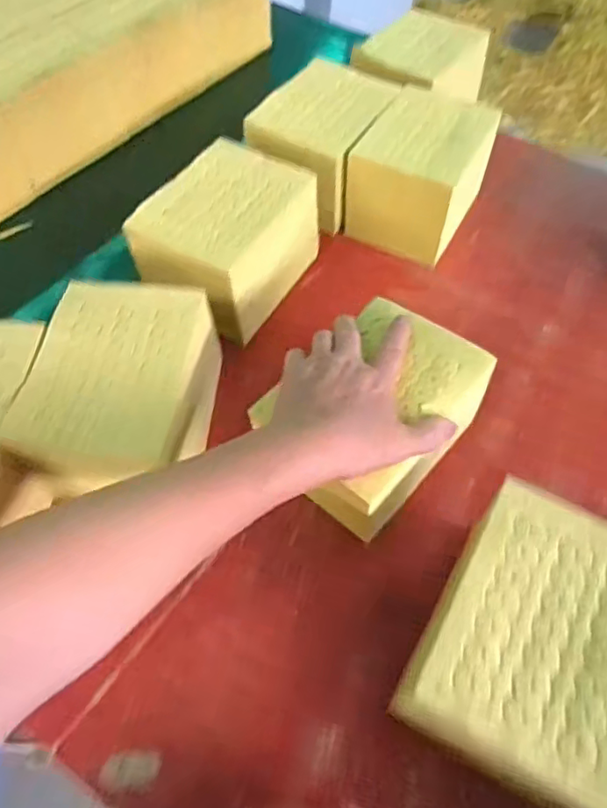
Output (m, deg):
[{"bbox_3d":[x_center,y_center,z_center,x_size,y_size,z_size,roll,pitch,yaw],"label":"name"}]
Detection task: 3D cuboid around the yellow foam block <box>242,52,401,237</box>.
[{"bbox_3d":[0.014,-0.306,0.711,0.142,0.113,0.184,25,59,14],"label":"yellow foam block"}]

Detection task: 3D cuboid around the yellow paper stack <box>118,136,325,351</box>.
[{"bbox_3d":[-0.077,-0.167,0.615,0.125,0.111,0.178,26,59,15],"label":"yellow paper stack"}]

